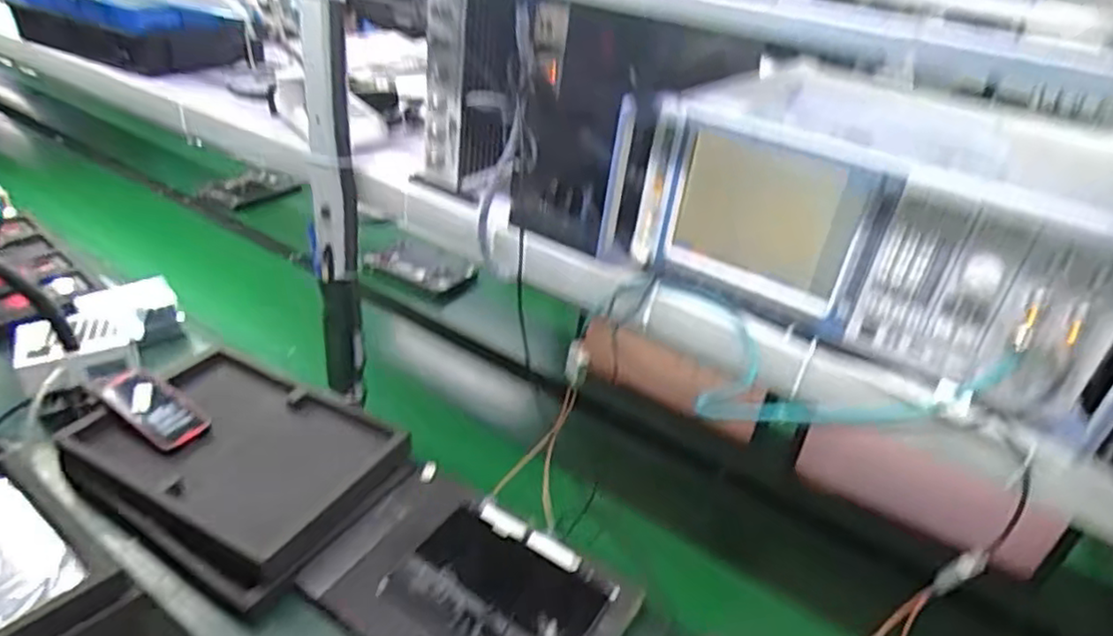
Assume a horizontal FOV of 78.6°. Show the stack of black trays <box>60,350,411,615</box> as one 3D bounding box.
[{"bbox_3d":[-0.472,0.205,1.001,0.416,0.060,0.314,20,34,19],"label":"stack of black trays"}]

